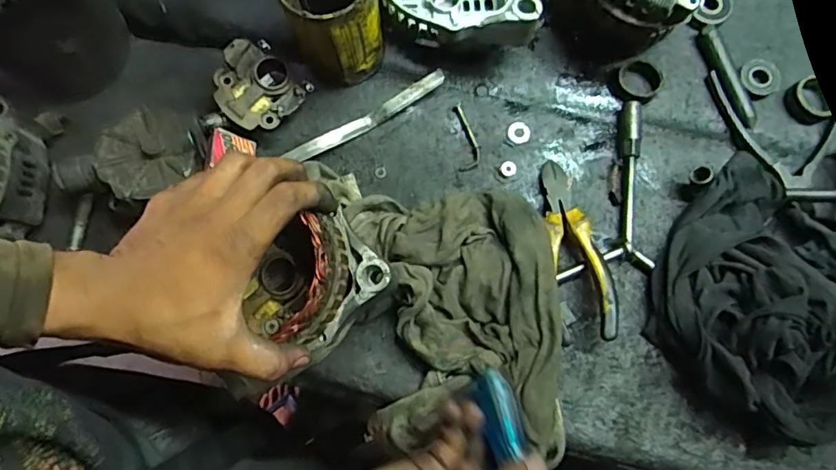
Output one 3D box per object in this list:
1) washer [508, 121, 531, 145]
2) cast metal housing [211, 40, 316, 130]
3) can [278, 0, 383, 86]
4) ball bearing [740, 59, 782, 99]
[{"bbox_3d":[0.090,-0.092,0.476,0.020,0.004,0.021,0,76,0],"label":"washer"},{"bbox_3d":[-0.142,-0.128,0.472,0.070,0.040,0.071,0,76,0],"label":"cast metal housing"},{"bbox_3d":[-0.069,-0.180,0.440,0.071,0.118,0.072,0,76,0],"label":"can"},{"bbox_3d":[0.308,-0.142,0.474,0.039,0.010,0.035,-36,79,-8],"label":"ball bearing"}]

